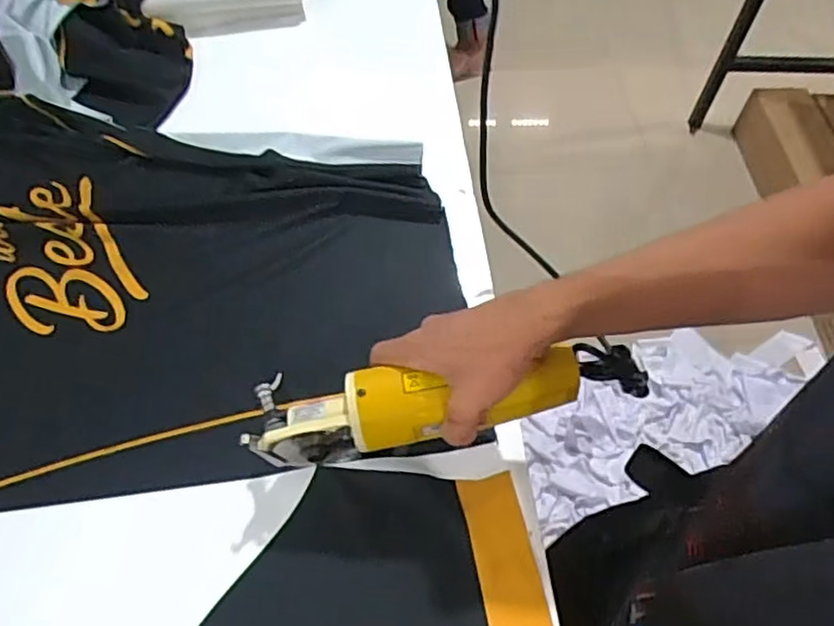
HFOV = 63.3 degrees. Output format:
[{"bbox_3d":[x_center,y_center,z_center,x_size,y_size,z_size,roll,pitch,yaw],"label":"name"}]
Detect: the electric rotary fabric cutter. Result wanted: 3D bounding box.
[{"bbox_3d":[0.024,0.072,0.519,0.294,0.088,0.056,-10,57,-1],"label":"electric rotary fabric cutter"}]

